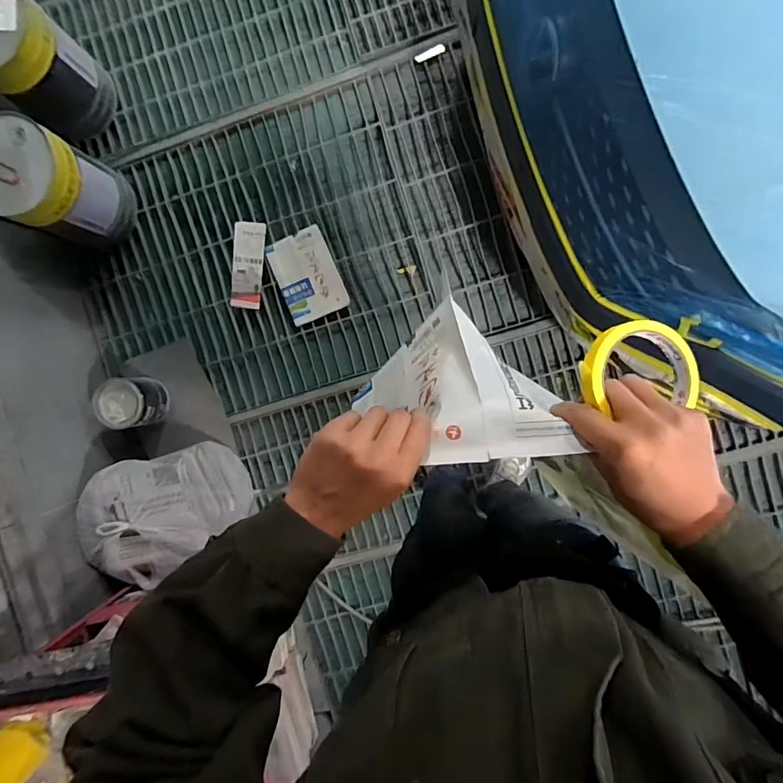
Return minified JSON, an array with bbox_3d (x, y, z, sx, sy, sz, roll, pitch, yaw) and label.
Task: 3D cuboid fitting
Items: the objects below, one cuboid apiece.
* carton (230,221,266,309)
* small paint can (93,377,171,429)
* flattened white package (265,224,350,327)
[{"bbox_3d":[-0.492,-0.430,1.523,0.115,0.018,0.282,9,100,9],"label":"carton"},{"bbox_3d":[-0.856,0.037,1.462,0.167,0.149,0.155,0,92,5],"label":"small paint can"},{"bbox_3d":[-0.283,-0.389,1.505,0.203,0.026,0.287,-22,90,5],"label":"flattened white package"}]

